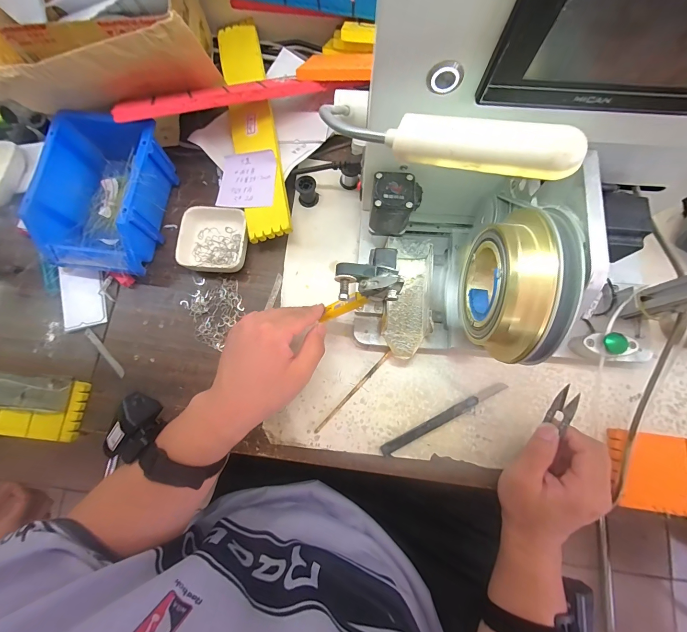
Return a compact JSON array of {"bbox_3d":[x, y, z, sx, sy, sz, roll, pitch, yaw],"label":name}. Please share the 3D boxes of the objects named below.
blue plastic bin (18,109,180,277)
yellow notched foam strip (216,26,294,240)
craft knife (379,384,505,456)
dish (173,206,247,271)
[{"bbox_3d":[-0.297,-0.148,0.408,0.123,0.083,0.183,11,79,4],"label":"blue plastic bin"},{"bbox_3d":[-0.124,-0.263,0.437,0.059,0.012,0.342,-14,77,6],"label":"yellow notched foam strip"},{"bbox_3d":[0.120,0.120,0.379,0.164,0.008,0.014,-28,79,-4],"label":"craft knife"},{"bbox_3d":[-0.165,-0.098,0.417,0.086,0.032,0.088,2,79,2],"label":"dish"}]

